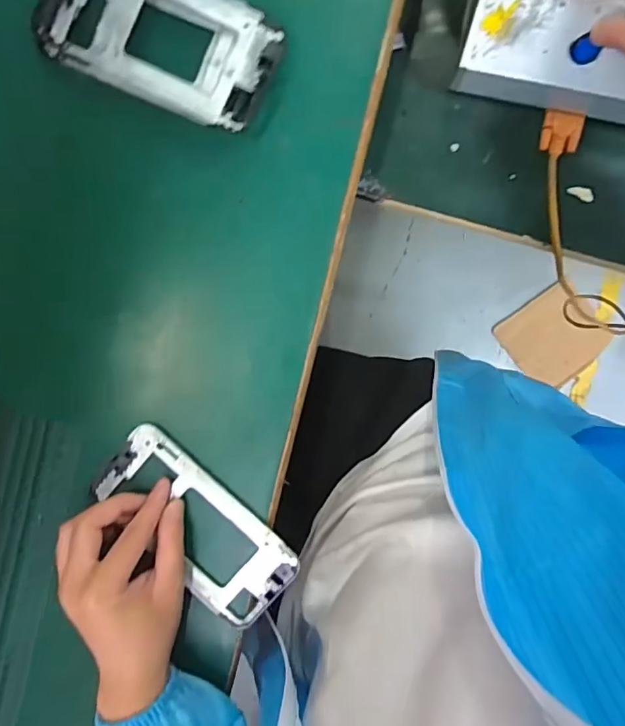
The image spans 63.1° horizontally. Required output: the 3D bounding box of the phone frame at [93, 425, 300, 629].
[{"bbox_3d":[-0.086,0.121,0.381,0.076,0.006,0.161,-43,90,7],"label":"phone frame"}]

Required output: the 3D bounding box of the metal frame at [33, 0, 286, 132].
[{"bbox_3d":[-0.105,-0.223,0.350,0.165,0.020,0.081,25,95,1],"label":"metal frame"}]

